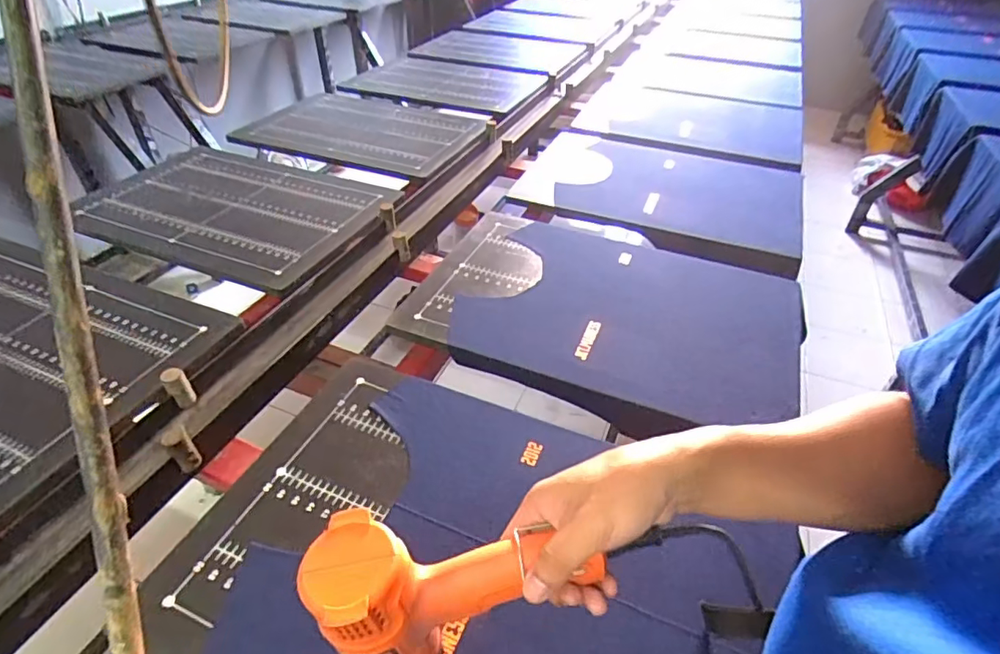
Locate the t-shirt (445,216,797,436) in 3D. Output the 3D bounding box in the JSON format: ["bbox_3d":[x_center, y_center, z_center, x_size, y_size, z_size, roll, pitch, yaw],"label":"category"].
[{"bbox_3d":[0.219,-0.030,0.883,0.492,0.035,0.429,18,43,20],"label":"t-shirt"}]

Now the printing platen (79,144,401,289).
[{"bbox_3d":[-0.561,-0.269,1.114,0.598,0.025,0.432,15,42,16],"label":"printing platen"}]

